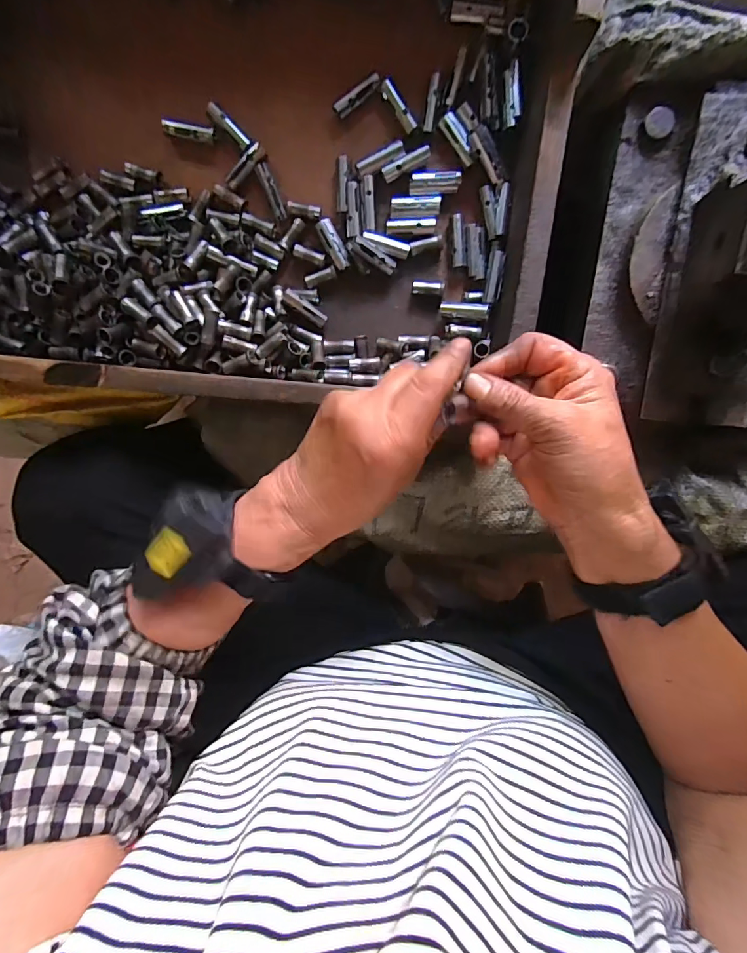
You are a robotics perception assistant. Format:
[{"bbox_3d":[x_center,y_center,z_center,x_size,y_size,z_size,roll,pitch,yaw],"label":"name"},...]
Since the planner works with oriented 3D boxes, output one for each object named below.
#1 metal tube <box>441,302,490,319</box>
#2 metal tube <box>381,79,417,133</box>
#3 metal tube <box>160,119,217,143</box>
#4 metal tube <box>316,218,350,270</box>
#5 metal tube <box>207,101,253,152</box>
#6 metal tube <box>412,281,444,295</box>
[{"bbox_3d":[0.071,-0.129,0.339,0.037,0.006,0.010,8,95,8],"label":"metal tube"},{"bbox_3d":[0.018,-0.265,0.316,0.009,0.011,0.036,-33,89,9],"label":"metal tube"},{"bbox_3d":[-0.135,-0.254,0.323,0.038,0.006,0.010,8,95,-5],"label":"metal tube"},{"bbox_3d":[-0.030,-0.176,0.333,0.012,0.009,0.037,-27,89,9],"label":"metal tube"},{"bbox_3d":[-0.104,-0.253,0.318,0.039,0.008,0.010,43,99,-9],"label":"metal tube"},{"bbox_3d":[0.043,-0.147,0.345,0.024,0.009,0.009,5,94,8],"label":"metal tube"}]

